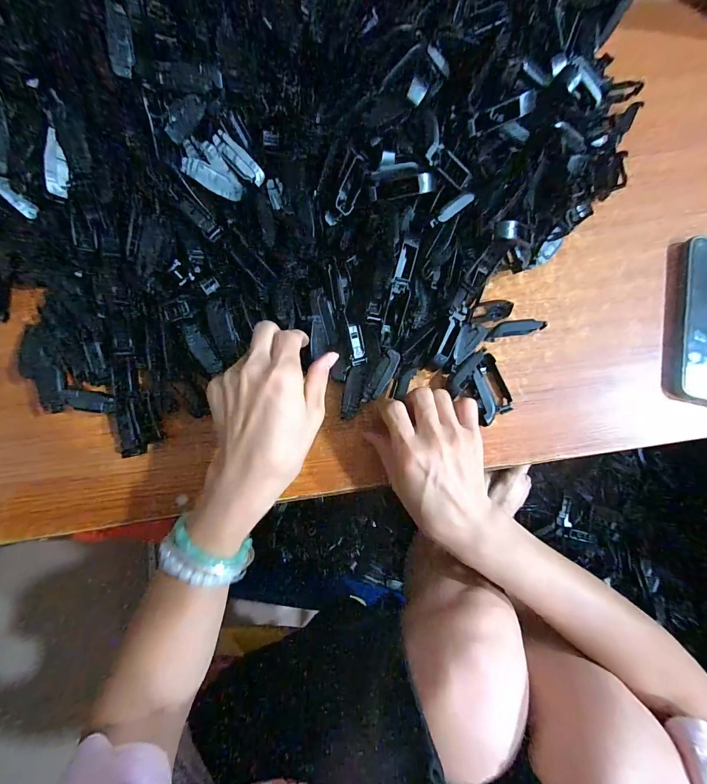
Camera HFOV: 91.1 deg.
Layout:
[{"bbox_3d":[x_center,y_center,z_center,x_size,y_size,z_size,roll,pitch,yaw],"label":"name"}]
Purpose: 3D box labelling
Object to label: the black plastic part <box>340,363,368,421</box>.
[{"bbox_3d":[0.000,0.000,0.308,0.016,0.004,0.050,15,94,1],"label":"black plastic part"}]

